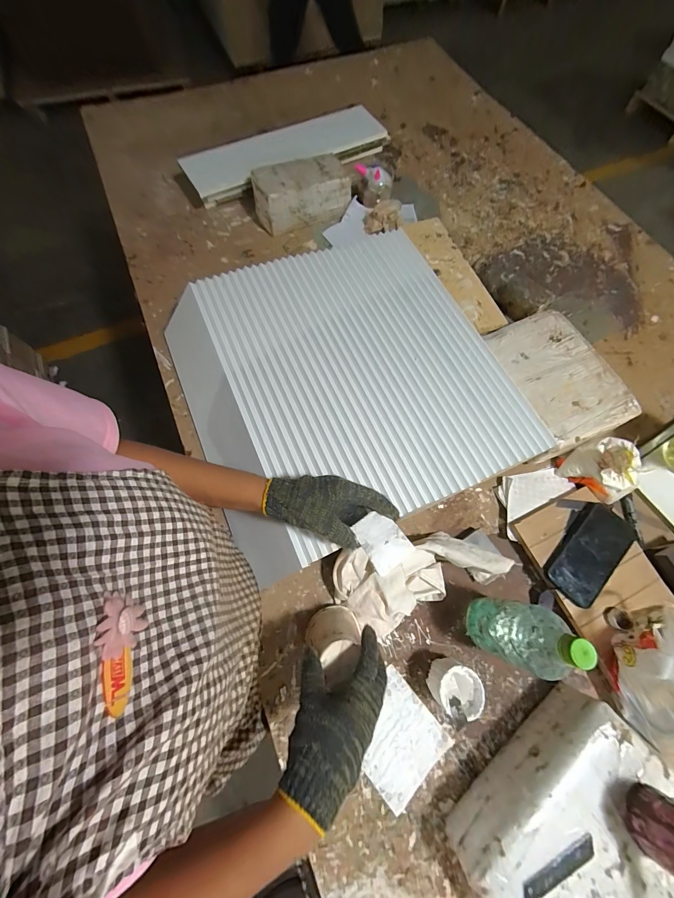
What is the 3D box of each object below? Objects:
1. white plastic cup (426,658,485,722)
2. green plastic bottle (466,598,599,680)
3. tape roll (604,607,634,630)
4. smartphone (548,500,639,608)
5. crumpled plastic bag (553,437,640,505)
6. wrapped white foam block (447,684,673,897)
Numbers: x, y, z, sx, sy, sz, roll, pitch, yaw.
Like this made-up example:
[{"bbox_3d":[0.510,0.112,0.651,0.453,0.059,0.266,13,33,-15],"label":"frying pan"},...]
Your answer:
[{"bbox_3d":[0.169,0.344,0.473,0.067,0.067,0.058,33,73,12],"label":"white plastic cup"},{"bbox_3d":[0.247,0.251,0.441,0.073,0.196,0.082,23,71,9],"label":"green plastic bottle"},{"bbox_3d":[0.445,0.268,0.510,0.033,0.012,0.030,-5,69,-2],"label":"tape roll"},{"bbox_3d":[0.428,0.177,0.544,0.083,0.013,0.166,43,79,10],"label":"smartphone"},{"bbox_3d":[0.480,0.027,0.582,0.095,0.091,0.126,-38,74,-13],"label":"crumpled plastic bag"},{"bbox_3d":[0.309,0.481,0.401,0.278,0.094,0.199,-35,73,-12],"label":"wrapped white foam block"}]

